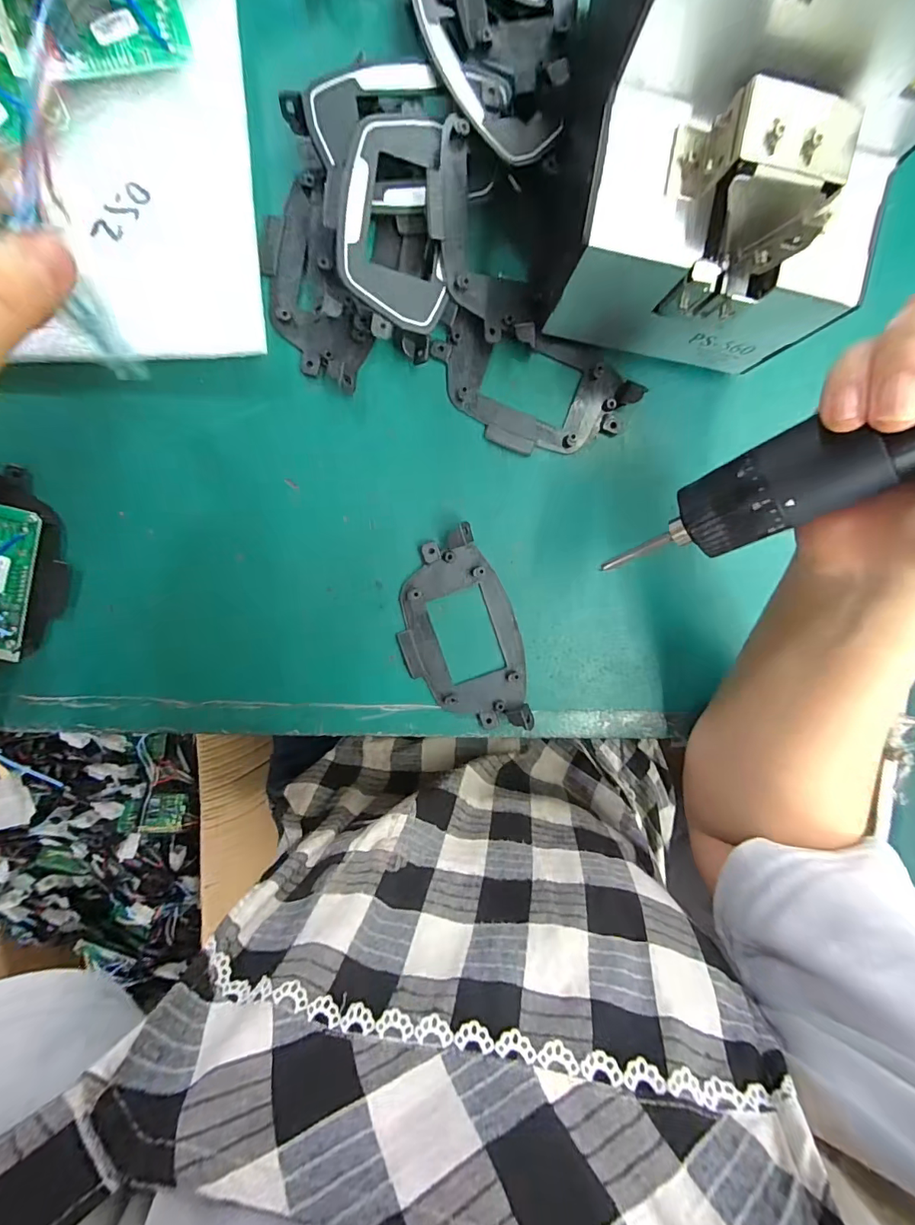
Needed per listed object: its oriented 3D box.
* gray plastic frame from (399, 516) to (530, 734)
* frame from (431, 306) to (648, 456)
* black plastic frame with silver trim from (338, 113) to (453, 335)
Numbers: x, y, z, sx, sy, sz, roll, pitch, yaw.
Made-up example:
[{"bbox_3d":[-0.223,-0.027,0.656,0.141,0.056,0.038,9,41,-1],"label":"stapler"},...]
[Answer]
[{"bbox_3d":[0.002,0.015,0.273,0.069,0.013,0.119,-18,99,-2],"label":"gray plastic frame"},{"bbox_3d":[0.043,-0.125,0.262,0.114,0.008,0.063,15,97,-7],"label":"frame"},{"bbox_3d":[-0.034,-0.198,0.238,0.054,0.020,0.098,-4,99,-4],"label":"black plastic frame with silver trim"}]

